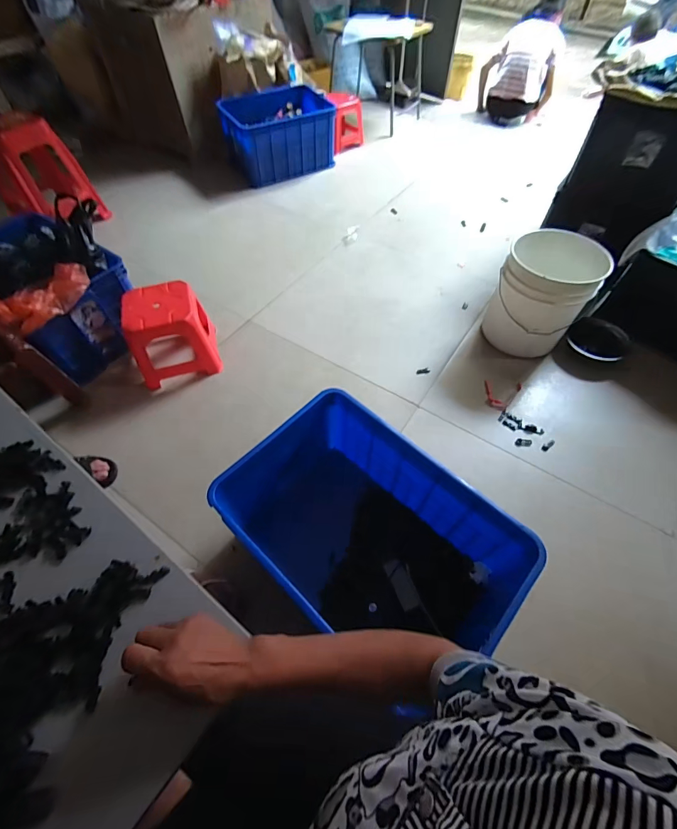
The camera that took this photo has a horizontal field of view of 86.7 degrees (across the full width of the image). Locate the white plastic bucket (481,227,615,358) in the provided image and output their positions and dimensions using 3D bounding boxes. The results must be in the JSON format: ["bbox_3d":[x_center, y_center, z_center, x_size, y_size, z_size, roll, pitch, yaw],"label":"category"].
[{"bbox_3d":[0.722,-0.432,1.287,0.290,0.322,0.296,0,56,1],"label":"white plastic bucket"}]

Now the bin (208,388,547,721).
[{"bbox_3d":[0.070,0.317,0.885,0.593,0.386,0.400,37,64,23],"label":"bin"}]

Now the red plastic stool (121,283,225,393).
[{"bbox_3d":[-0.600,-0.290,1.301,0.266,0.250,0.259,-13,57,-8],"label":"red plastic stool"}]

